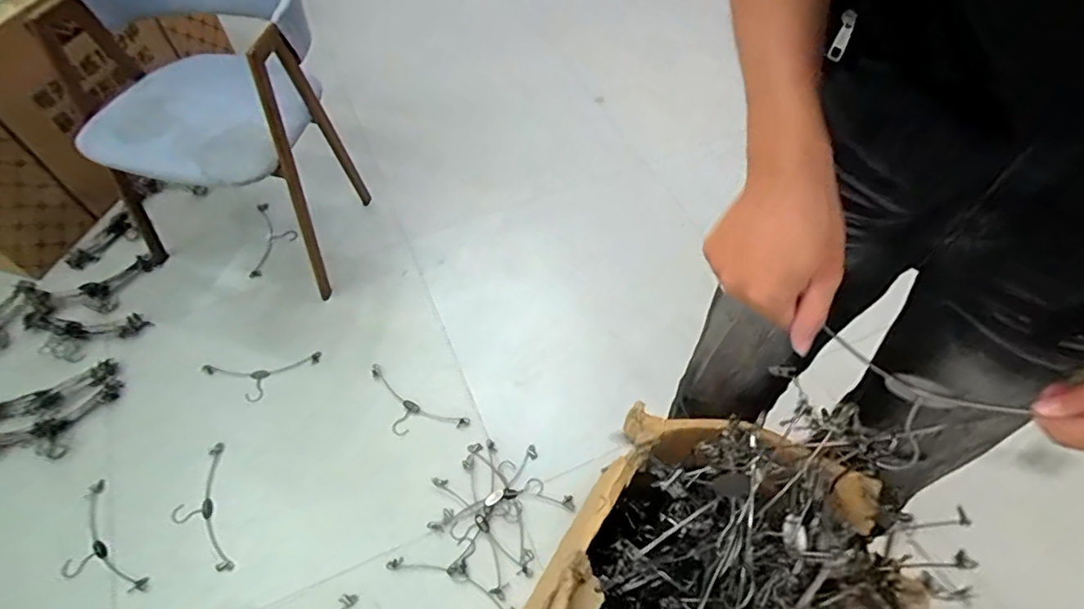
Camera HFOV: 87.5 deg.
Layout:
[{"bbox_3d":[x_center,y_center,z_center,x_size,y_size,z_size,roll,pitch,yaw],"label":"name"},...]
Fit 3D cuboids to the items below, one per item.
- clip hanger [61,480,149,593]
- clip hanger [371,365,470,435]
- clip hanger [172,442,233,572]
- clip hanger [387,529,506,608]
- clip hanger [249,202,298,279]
[{"bbox_3d":[-0.907,0.496,1.145,0.117,0.019,0.261,-34,62,-23],"label":"clip hanger"},{"bbox_3d":[-0.313,0.246,1.317,0.278,0.014,0.109,26,58,16],"label":"clip hanger"},{"bbox_3d":[-0.720,0.436,1.192,0.110,0.028,0.269,-15,56,-12],"label":"clip hanger"},{"bbox_3d":[-0.158,0.517,1.133,0.272,0.022,0.126,17,58,12],"label":"clip hanger"},{"bbox_3d":[-0.761,-0.183,1.611,0.126,0.041,0.258,-11,56,-9],"label":"clip hanger"}]

